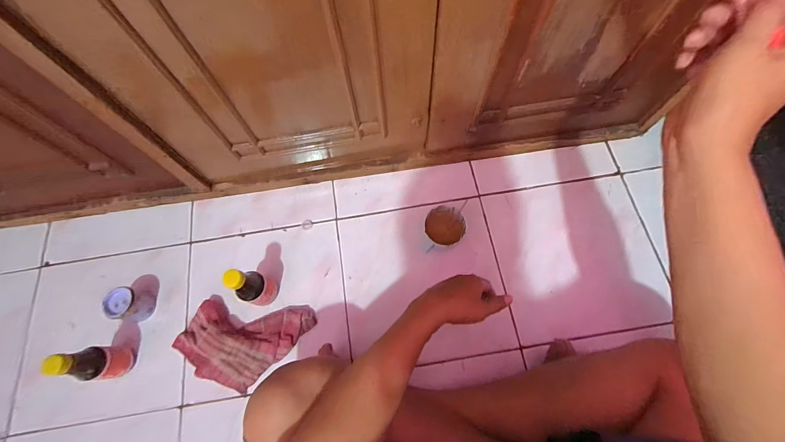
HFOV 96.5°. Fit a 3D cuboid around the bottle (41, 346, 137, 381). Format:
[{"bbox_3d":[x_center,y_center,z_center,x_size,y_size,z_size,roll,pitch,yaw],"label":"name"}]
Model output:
[{"bbox_3d":[-0.530,0.253,0.621,0.047,0.146,0.053,-3,70,0],"label":"bottle"}]

